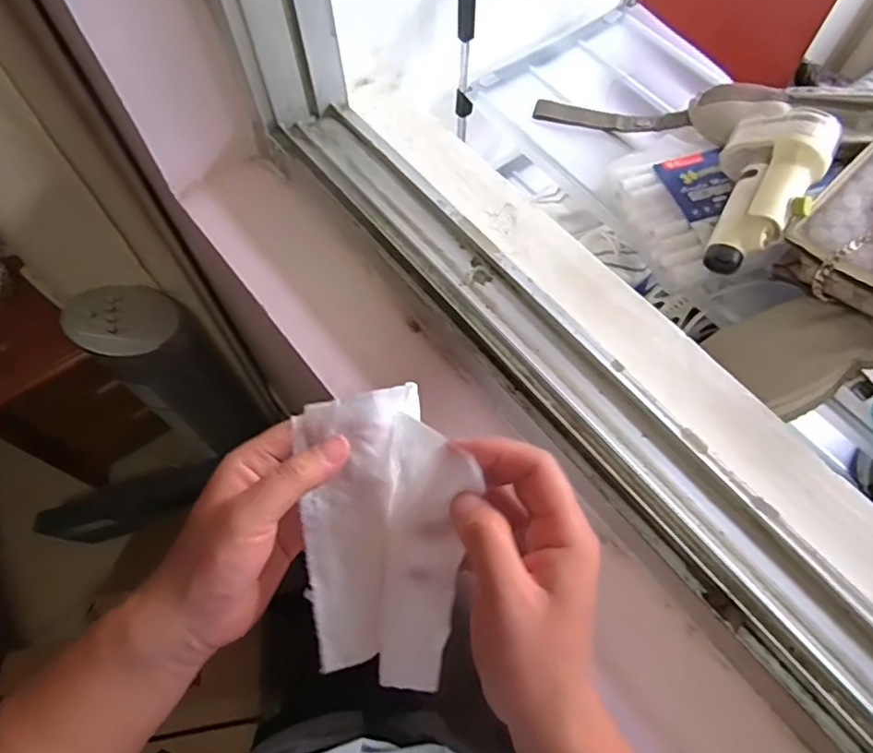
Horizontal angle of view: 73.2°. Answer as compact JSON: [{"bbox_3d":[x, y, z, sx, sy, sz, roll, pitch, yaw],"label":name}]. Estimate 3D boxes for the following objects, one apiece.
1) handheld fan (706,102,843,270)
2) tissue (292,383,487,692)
[{"bbox_3d":[0.302,-0.168,0.548,0.085,0.071,0.164,23,84,11],"label":"handheld fan"},{"bbox_3d":[-0.033,0.078,0.308,0.120,0.051,0.128,30,101,34],"label":"tissue"}]

